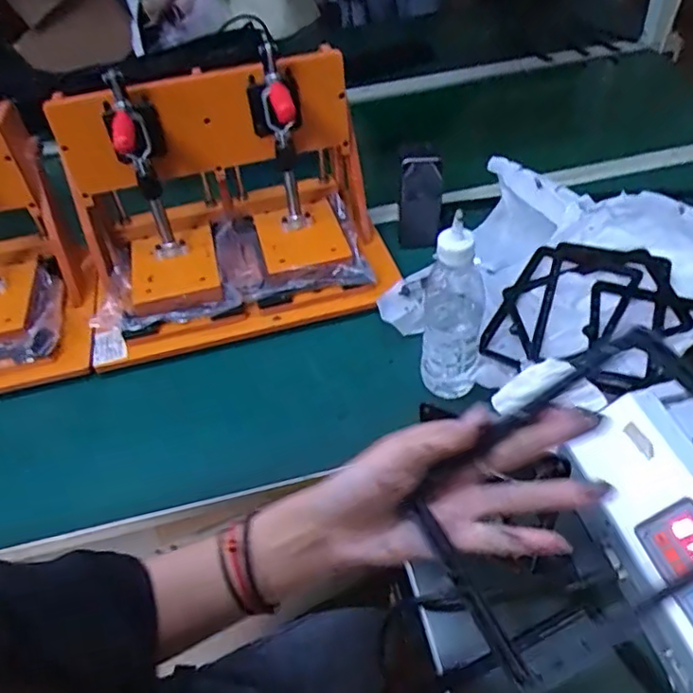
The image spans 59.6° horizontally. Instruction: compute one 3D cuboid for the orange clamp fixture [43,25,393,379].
[{"bbox_3d":[-0.145,-0.179,0.715,0.379,0.241,0.237,-12,45,-6],"label":"orange clamp fixture"}]

